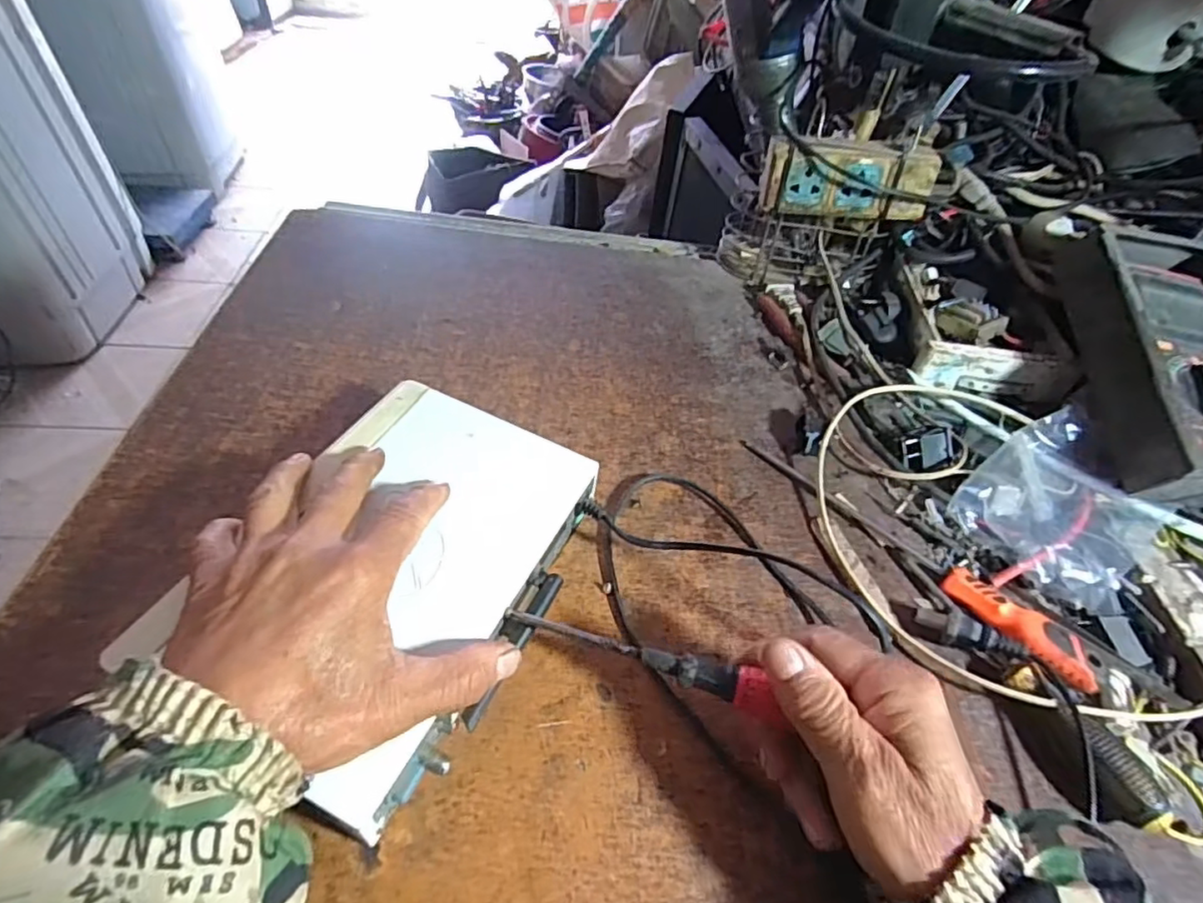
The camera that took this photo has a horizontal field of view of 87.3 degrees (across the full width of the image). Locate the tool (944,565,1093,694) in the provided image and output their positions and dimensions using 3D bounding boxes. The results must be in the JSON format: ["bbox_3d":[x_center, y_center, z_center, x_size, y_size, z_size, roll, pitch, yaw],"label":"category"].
[{"bbox_3d":[0.249,0.103,0.375,0.021,0.014,0.088,-34,60,-31],"label":"tool"}]

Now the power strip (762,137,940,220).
[{"bbox_3d":[0.205,-0.225,0.524,0.134,0.055,0.025,7,48,0],"label":"power strip"}]

